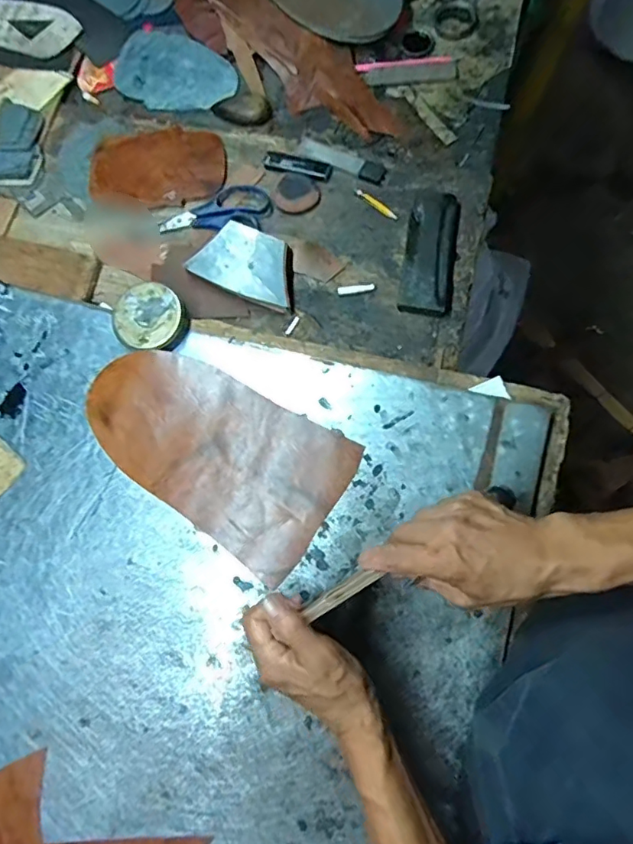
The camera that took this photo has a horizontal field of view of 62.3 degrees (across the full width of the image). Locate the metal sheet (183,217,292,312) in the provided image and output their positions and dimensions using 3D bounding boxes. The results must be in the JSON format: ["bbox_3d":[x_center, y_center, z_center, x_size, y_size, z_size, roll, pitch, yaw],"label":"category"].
[{"bbox_3d":[-0.075,-0.177,0.595,0.120,0.027,0.074,27,77,9],"label":"metal sheet"}]

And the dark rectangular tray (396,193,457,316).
[{"bbox_3d":[0.130,-0.192,0.595,0.056,0.020,0.150,10,75,5],"label":"dark rectangular tray"}]

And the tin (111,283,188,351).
[{"bbox_3d":[-0.181,-0.111,0.571,0.079,0.032,0.070,2,75,3],"label":"tin"}]

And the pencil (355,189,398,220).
[{"bbox_3d":[0.072,-0.259,0.621,0.061,0.004,0.010,39,79,11],"label":"pencil"}]

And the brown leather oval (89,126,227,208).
[{"bbox_3d":[-0.198,-0.317,0.648,0.167,0.010,0.105,-3,81,4],"label":"brown leather oval"}]

